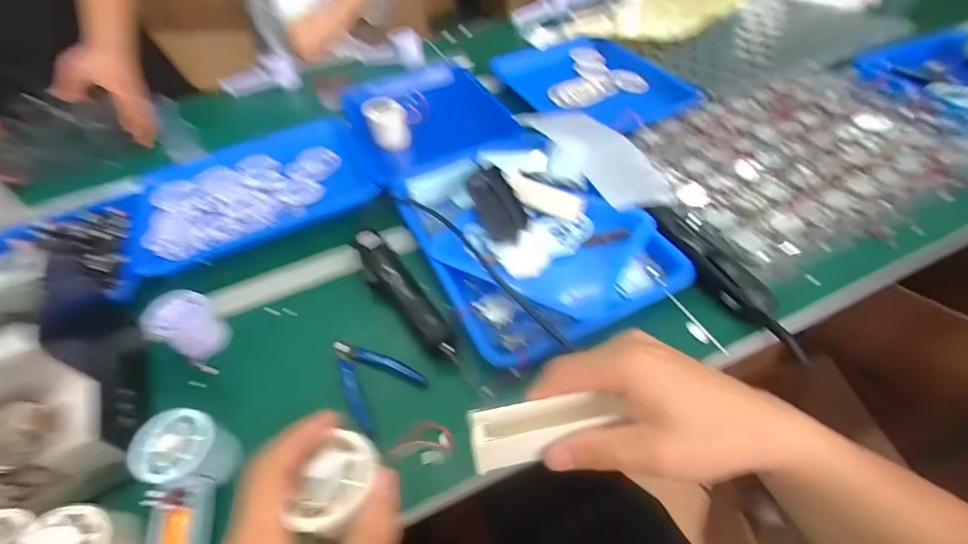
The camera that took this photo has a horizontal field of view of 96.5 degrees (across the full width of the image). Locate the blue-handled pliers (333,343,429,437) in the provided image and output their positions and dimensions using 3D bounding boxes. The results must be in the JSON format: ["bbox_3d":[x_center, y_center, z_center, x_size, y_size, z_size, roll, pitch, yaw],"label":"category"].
[{"bbox_3d":[-0.121,0.109,0.445,0.102,0.018,0.072,32,59,29],"label":"blue-handled pliers"}]

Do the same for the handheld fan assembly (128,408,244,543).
[{"bbox_3d":[-0.244,0.194,0.353,0.062,0.053,0.154,-11,66,-4],"label":"handheld fan assembly"}]

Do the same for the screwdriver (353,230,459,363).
[{"bbox_3d":[-0.094,0.021,0.486,0.045,0.029,0.199,-29,52,-18],"label":"screwdriver"}]

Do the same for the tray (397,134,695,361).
[{"bbox_3d":[0.047,-0.061,0.531,0.251,0.054,0.329,-25,51,-15],"label":"tray"}]

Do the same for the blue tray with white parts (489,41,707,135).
[{"bbox_3d":[0.210,-0.359,0.790,0.220,0.034,0.382,-23,50,-14],"label":"blue tray with white parts"}]

